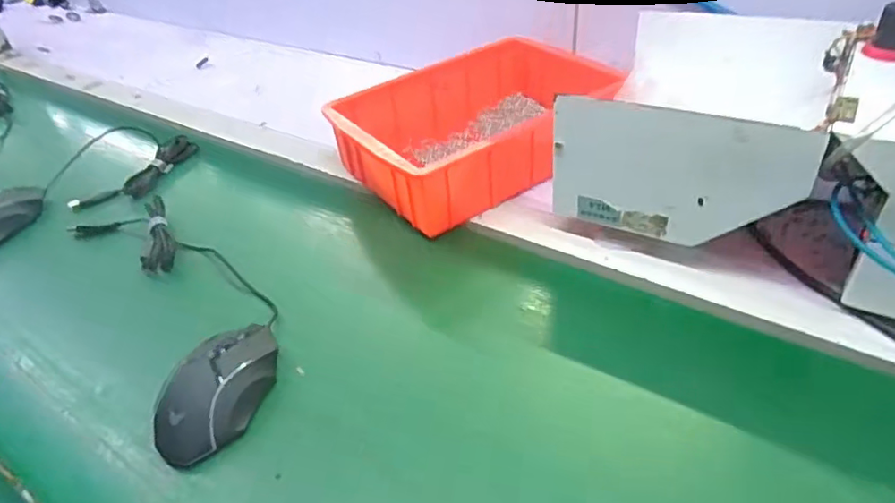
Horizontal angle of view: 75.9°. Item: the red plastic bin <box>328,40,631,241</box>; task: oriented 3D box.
[{"bbox_3d":[0.019,-0.137,0.665,0.262,0.096,0.214,-29,44,-24],"label":"red plastic bin"}]

